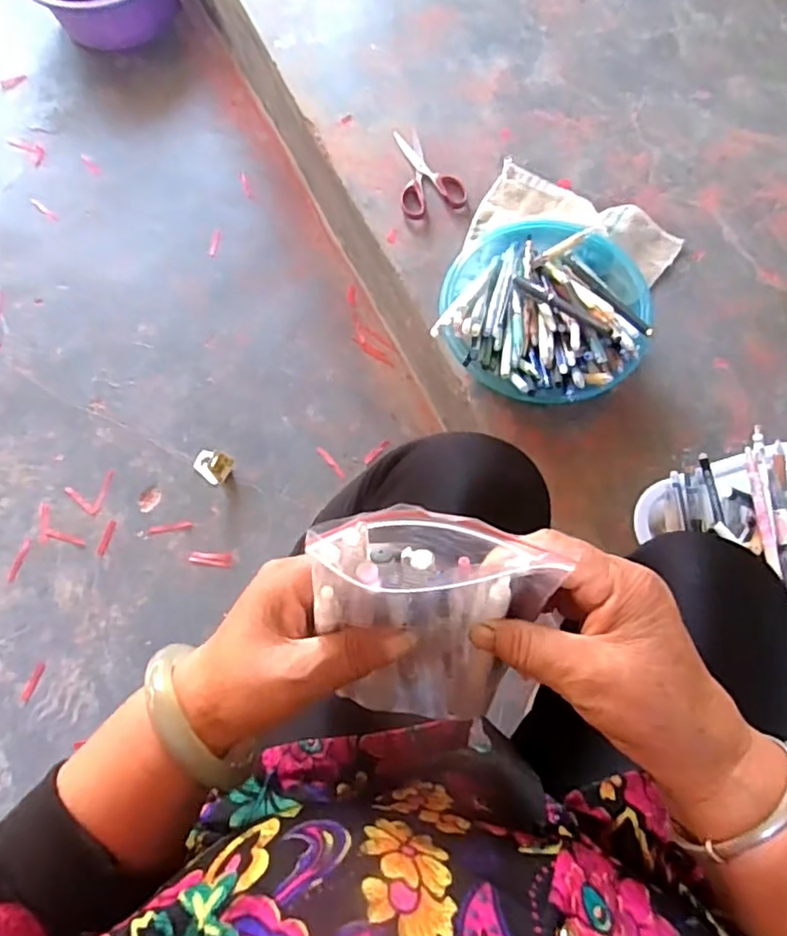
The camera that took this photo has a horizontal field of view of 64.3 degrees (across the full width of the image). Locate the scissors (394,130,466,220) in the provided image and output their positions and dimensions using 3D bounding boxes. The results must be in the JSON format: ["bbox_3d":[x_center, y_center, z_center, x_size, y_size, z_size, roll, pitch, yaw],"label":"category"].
[{"bbox_3d":[0.044,-0.400,0.837,0.084,0.010,0.147,-10,71,-2],"label":"scissors"}]

